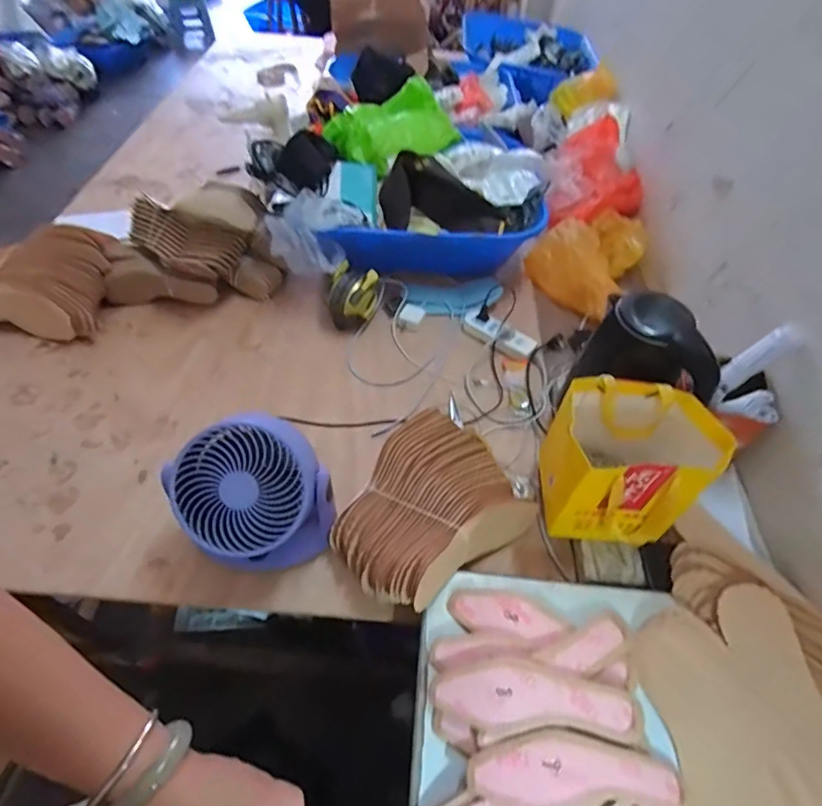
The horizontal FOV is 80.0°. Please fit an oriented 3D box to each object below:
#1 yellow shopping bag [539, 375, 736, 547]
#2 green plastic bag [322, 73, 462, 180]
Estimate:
[{"bbox_3d":[0.318,0.095,0.731,0.209,0.195,0.162,11,51,4],"label":"yellow shopping bag"},{"bbox_3d":[-0.044,-0.691,1.206,0.281,0.122,0.215,-36,62,-29],"label":"green plastic bag"}]

